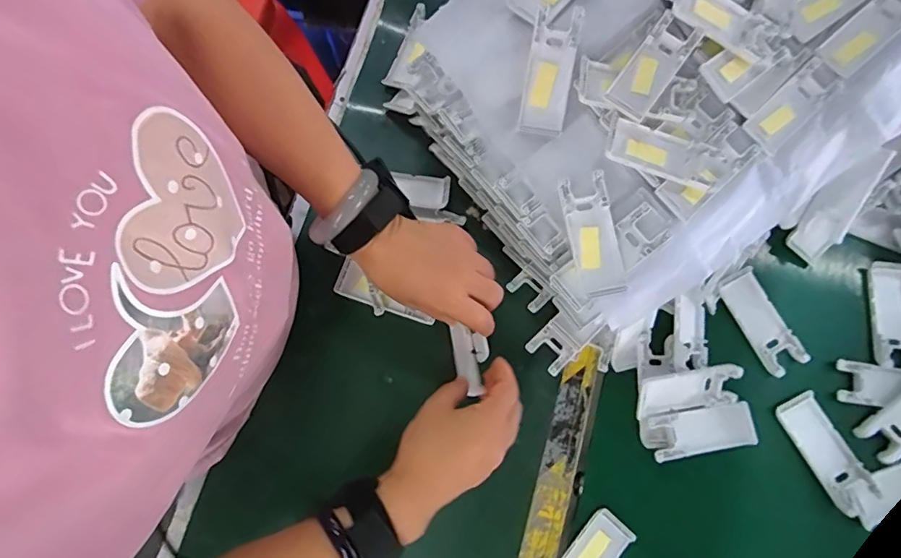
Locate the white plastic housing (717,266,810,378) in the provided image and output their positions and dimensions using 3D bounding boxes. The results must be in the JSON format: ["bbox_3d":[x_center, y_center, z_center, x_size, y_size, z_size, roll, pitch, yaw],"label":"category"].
[{"bbox_3d":[0.307,0.042,0.491,0.041,0.011,0.103,-30,79,-5],"label":"white plastic housing"}]

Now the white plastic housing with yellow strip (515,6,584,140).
[{"bbox_3d":[0.085,-0.178,0.428,0.038,0.007,0.105,11,98,4],"label":"white plastic housing with yellow strip"}]

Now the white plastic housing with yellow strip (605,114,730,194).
[{"bbox_3d":[0.185,-0.105,0.422,0.106,0.014,0.041,18,74,-4],"label":"white plastic housing with yellow strip"}]

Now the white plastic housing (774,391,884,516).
[{"bbox_3d":[0.350,0.161,0.462,0.040,0.010,0.104,-27,78,-5],"label":"white plastic housing"}]

